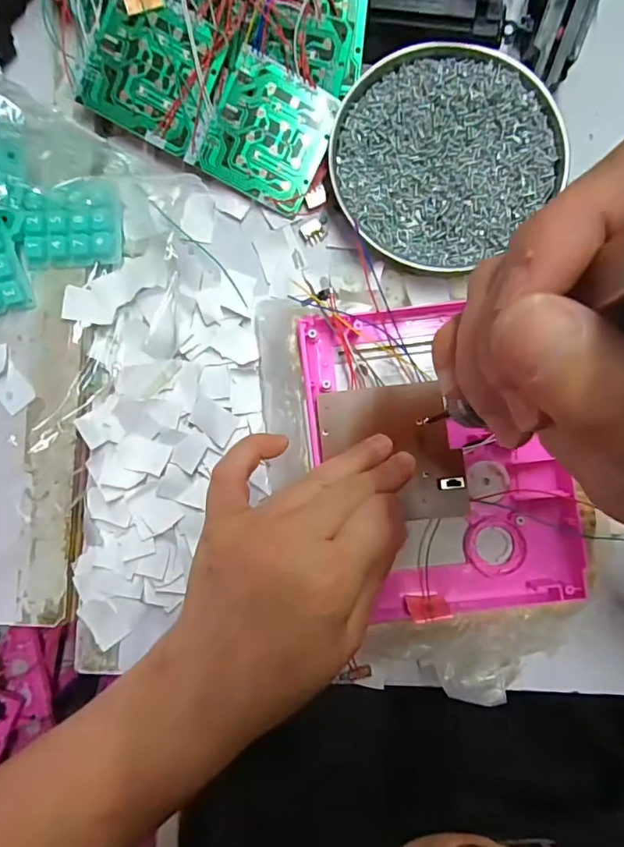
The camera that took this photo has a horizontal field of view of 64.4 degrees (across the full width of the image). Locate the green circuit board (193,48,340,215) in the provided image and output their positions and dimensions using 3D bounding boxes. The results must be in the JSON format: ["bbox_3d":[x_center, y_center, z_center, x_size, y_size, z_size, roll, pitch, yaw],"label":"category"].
[{"bbox_3d":[-0.025,-0.174,0.298,0.067,0.004,0.070,26,102,-9],"label":"green circuit board"}]

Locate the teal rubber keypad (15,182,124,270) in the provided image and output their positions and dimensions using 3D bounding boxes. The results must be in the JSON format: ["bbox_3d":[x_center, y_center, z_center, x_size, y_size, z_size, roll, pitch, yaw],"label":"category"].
[{"bbox_3d":[-0.144,-0.118,0.293,0.058,0.012,0.046,-5,87,1],"label":"teal rubber keypad"}]

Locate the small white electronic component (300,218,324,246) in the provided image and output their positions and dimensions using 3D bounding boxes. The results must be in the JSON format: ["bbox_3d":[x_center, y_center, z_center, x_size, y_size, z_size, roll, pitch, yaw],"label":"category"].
[{"bbox_3d":[0.001,-0.120,0.310,0.013,0.004,0.014,-26,87,0],"label":"small white electronic component"}]

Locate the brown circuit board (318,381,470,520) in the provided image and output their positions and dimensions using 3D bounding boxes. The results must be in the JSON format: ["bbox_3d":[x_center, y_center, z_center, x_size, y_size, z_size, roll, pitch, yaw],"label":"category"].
[{"bbox_3d":[0.043,0.016,0.263,0.073,0.010,0.072,-6,86,2],"label":"brown circuit board"}]

